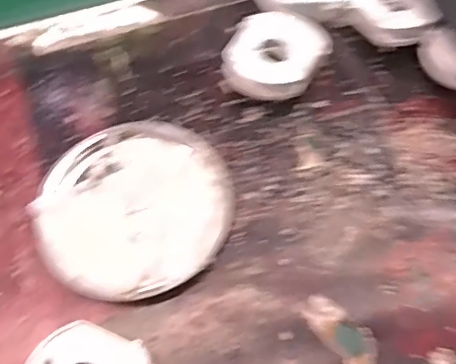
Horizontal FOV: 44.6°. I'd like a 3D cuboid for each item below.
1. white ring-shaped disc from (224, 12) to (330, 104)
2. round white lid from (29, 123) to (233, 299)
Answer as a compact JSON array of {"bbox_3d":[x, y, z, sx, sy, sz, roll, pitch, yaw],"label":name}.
[{"bbox_3d":[0.036,-0.095,0.428,0.077,0.040,0.064,-1,61,2],"label":"white ring-shaped disc"},{"bbox_3d":[-0.065,0.012,0.383,0.130,0.020,0.129,-1,61,2],"label":"round white lid"}]

